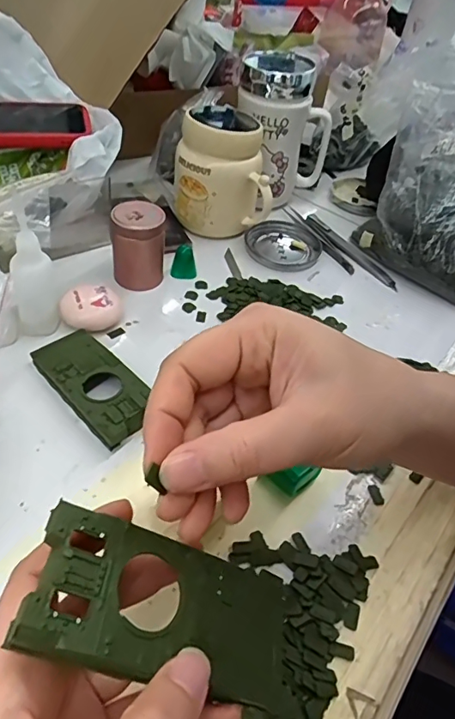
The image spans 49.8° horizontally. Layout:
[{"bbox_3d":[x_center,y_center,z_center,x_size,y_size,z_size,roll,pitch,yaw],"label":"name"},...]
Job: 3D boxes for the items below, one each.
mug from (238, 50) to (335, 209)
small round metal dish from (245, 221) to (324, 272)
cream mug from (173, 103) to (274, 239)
[{"bbox_3d":[0.056,-0.243,0.531,0.097,0.147,0.076,-24,54,-27],"label":"mug"},{"bbox_3d":[0.058,-0.120,0.516,0.078,0.010,0.081,4,46,-4],"label":"small round metal dish"},{"bbox_3d":[-0.004,-0.191,0.495,0.094,0.115,0.084,4,46,-4],"label":"cream mug"}]

